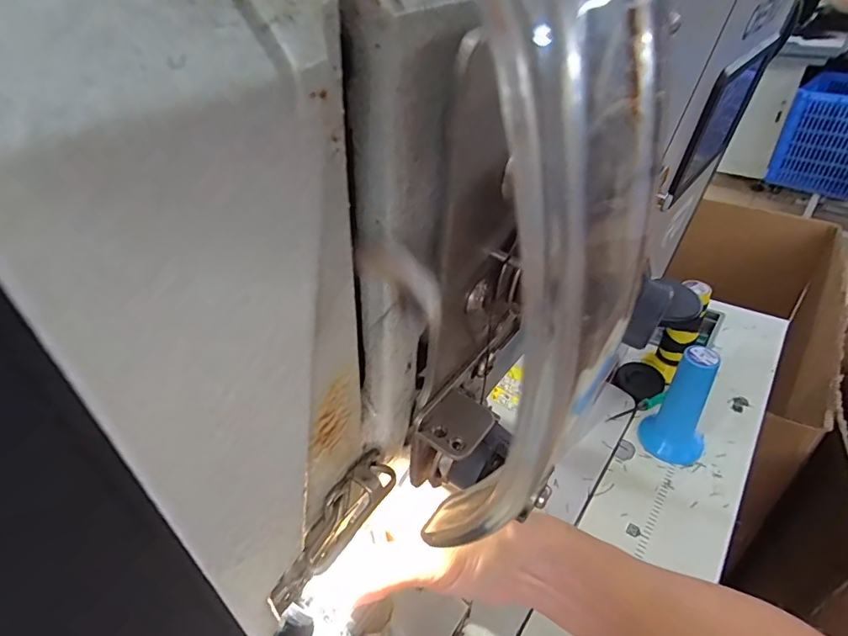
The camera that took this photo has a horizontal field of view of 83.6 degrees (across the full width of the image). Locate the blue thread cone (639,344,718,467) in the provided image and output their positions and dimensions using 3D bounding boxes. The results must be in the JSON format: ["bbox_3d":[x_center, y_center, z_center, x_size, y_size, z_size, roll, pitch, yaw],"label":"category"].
[{"bbox_3d":[0.260,0.079,0.470,0.058,0.126,0.072,20,44,28],"label":"blue thread cone"}]

